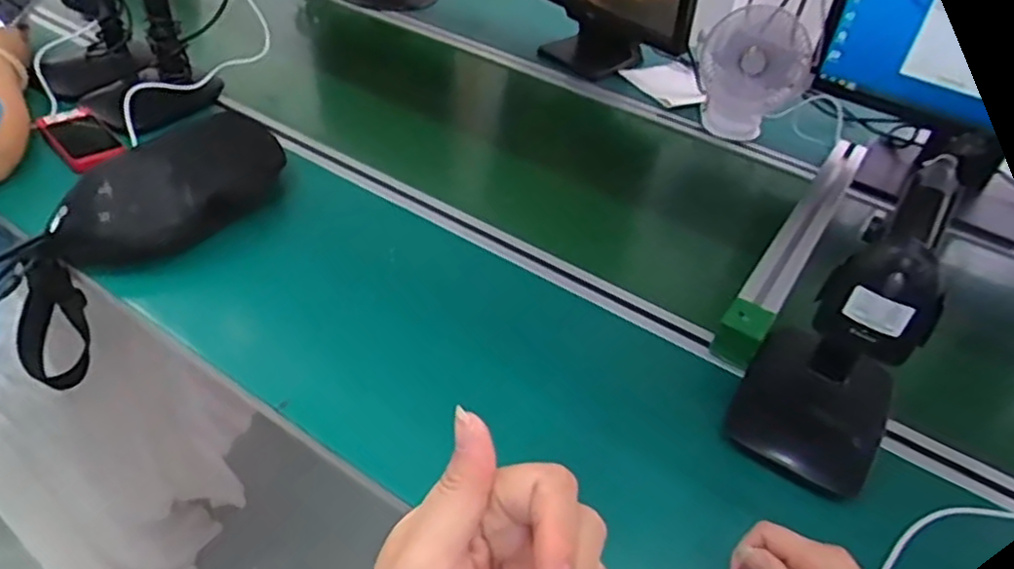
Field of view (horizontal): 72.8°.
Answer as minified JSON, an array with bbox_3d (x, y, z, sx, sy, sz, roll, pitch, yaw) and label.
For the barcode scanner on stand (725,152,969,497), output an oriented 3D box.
[{"bbox_3d":[0.278,0.033,0.542,0.117,0.236,0.135,28,44,22],"label":"barcode scanner on stand"}]

